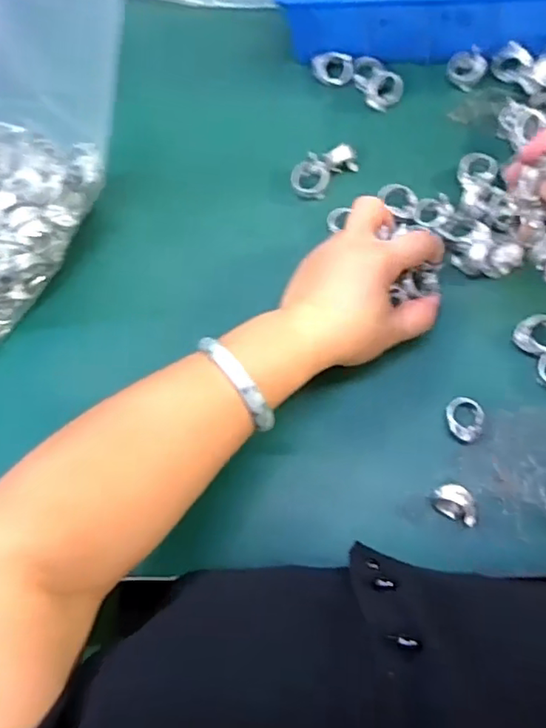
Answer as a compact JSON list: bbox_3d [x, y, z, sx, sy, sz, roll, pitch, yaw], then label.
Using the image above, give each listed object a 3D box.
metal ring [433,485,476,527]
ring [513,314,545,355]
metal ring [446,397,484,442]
[{"bbox_3d":[0.116,0.089,0.367,0.029,0.015,0.018,39,82,18],"label":"metal ring"},{"bbox_3d":[0.183,-0.019,0.396,0.032,0.013,0.030,-3,72,8],"label":"ring"},{"bbox_3d":[0.127,0.036,0.385,0.023,0.007,0.028,-4,72,8],"label":"metal ring"}]

